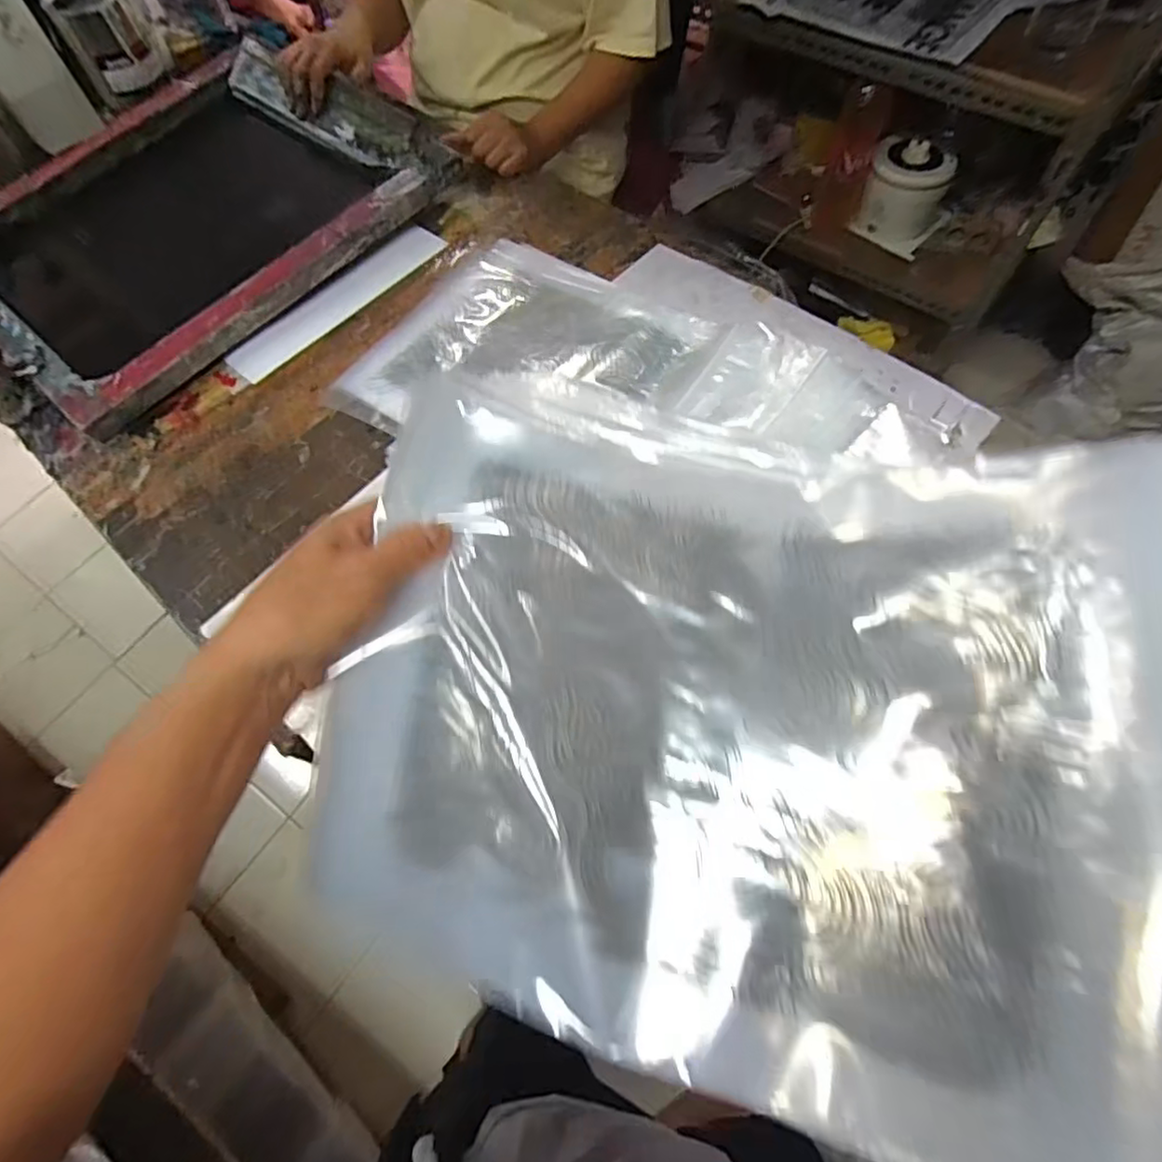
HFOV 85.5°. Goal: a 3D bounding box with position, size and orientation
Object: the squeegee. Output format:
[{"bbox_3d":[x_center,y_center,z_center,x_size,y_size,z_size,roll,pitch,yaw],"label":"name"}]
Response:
[{"bbox_3d":[-0.386,-0.701,0.925,0.418,0.020,0.086,36,103,19],"label":"squeegee"}]

